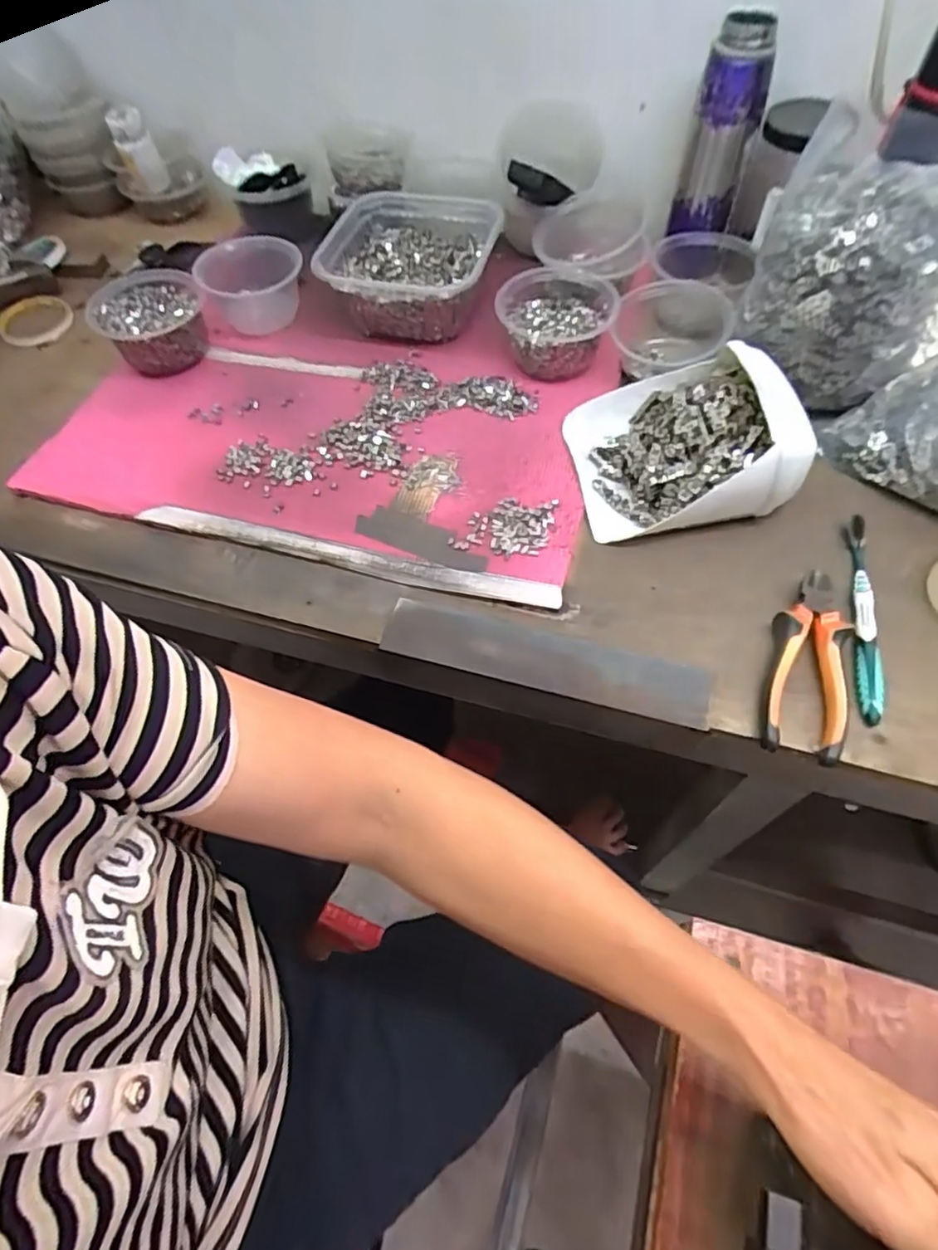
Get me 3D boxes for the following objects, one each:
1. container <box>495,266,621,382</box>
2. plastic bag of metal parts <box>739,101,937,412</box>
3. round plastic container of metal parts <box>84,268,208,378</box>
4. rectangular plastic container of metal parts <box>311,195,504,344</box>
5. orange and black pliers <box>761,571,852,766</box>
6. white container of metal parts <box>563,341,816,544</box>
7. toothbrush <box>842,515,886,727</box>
[{"bbox_3d":[0.084,-0.297,0.631,0.110,0.052,0.107,-1,57,2],"label":"container"},{"bbox_3d":[0.316,-0.287,0.536,0.147,0.157,0.114,27,64,17],"label":"plastic bag of metal parts"},{"bbox_3d":[-0.326,-0.311,0.665,0.106,0.067,0.106,-1,57,2],"label":"round plastic container of metal parts"},{"bbox_3d":[-0.060,-0.388,0.680,0.170,0.070,0.178,10,58,9],"label":"rectangular plastic container of metal parts"},{"bbox_3d":[0.248,0.026,0.462,0.053,0.024,0.144,15,62,12],"label":"orange and black pliers"},{"bbox_3d":[0.179,-0.161,0.540,0.176,0.072,0.157,-3,59,1],"label":"white container of metal parts"},{"bbox_3d":[0.300,-0.010,0.484,0.023,0.014,0.177,7,61,8],"label":"toothbrush"}]

